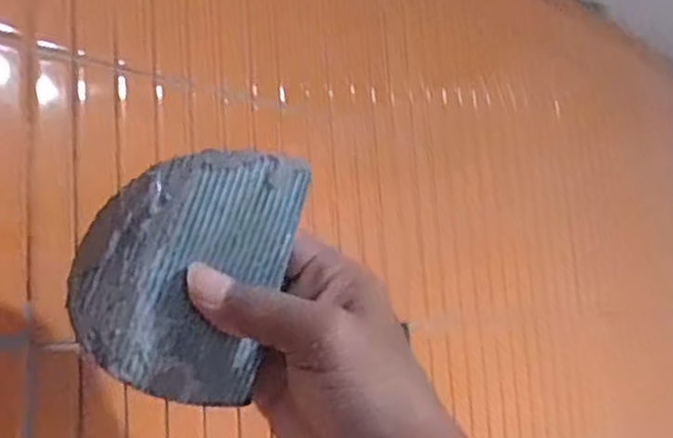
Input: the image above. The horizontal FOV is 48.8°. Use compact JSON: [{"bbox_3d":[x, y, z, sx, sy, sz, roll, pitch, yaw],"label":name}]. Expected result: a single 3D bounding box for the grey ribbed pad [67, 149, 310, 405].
[{"bbox_3d":[-0.061,0.019,0.299,0.080,0.103,0.006,15,-3,-20],"label":"grey ribbed pad"}]

